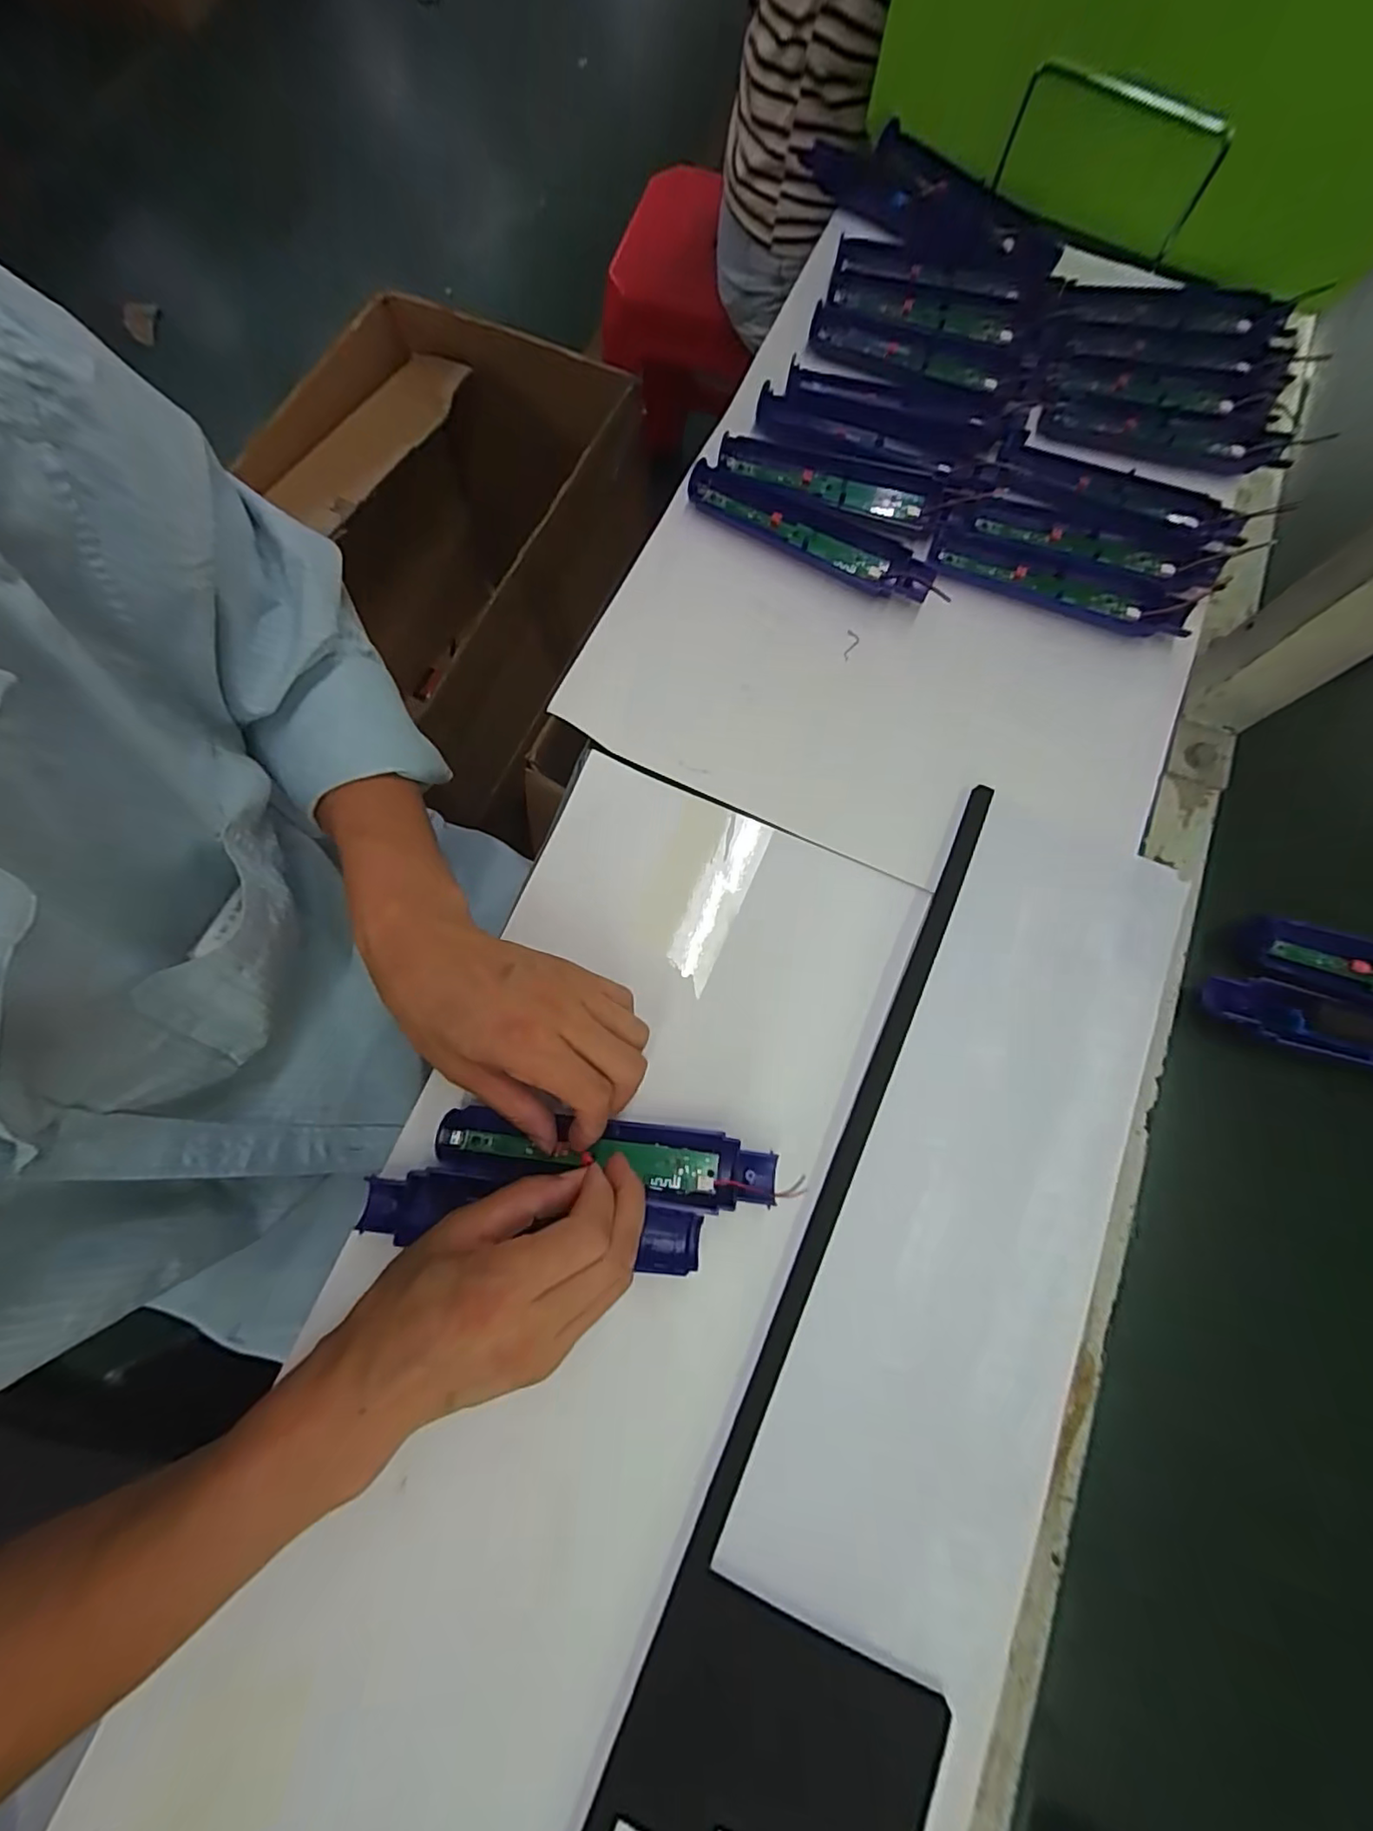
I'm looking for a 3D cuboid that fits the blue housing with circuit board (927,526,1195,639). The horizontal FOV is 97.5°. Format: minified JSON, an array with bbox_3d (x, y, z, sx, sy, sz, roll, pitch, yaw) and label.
[{"bbox_3d":[0.247,-0.224,0.402,0.169,0.014,0.040,19,77,4],"label":"blue housing with circuit board"}]

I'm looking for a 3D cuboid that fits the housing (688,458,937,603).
[{"bbox_3d":[0.085,-0.259,0.410,0.176,0.014,0.042,27,78,6],"label":"housing"}]

